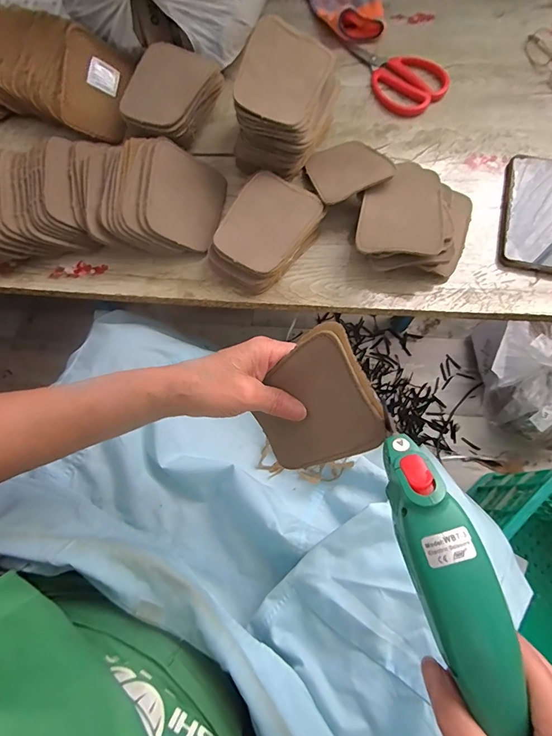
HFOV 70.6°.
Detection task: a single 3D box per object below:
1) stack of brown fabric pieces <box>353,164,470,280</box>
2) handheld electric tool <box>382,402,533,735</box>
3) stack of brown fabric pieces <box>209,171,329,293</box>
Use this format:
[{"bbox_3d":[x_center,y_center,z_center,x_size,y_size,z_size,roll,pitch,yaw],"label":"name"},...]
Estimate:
[{"bbox_3d":[0.152,-0.164,0.440,0.125,0.060,0.115,12,73,6],"label":"stack of brown fabric pieces"},{"bbox_3d":[0.094,0.112,0.220,0.039,0.036,0.163,-17,75,-4],"label":"handheld electric tool"},{"bbox_3d":[-0.014,-0.154,0.450,0.088,0.041,0.130,37,77,12],"label":"stack of brown fabric pieces"}]

